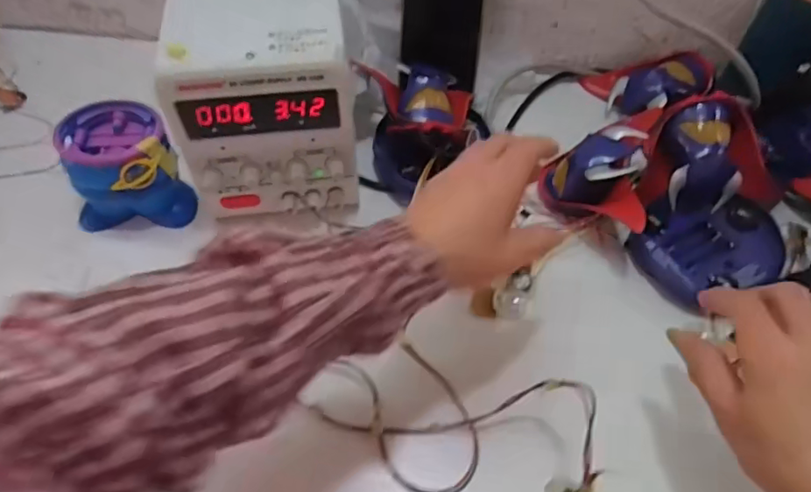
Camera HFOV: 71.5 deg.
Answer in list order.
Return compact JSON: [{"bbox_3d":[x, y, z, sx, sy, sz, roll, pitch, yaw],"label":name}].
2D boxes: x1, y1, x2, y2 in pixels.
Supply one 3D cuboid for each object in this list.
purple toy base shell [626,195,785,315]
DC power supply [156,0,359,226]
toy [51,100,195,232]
[{"bbox_3d":[0.244,0.001,0.455,0.109,0.026,0.084,-17,56,-11],"label":"purple toy base shell"},{"bbox_3d":[-0.110,-0.132,0.466,0.126,0.148,0.178,-6,55,-4],"label":"DC power supply"},{"bbox_3d":[-0.234,-0.060,0.465,0.086,0.083,0.079,0,54,0],"label":"toy"}]

